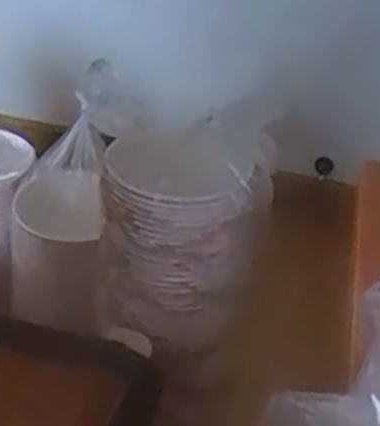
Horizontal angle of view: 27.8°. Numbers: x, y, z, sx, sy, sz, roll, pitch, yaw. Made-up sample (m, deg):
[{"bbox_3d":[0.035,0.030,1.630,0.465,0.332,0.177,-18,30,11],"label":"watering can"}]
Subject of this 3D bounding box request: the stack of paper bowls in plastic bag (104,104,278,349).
[{"bbox_3d":[-0.010,0.031,0.874,0.164,0.203,0.140,-4,36,-16],"label":"stack of paper bowls in plastic bag"}]

